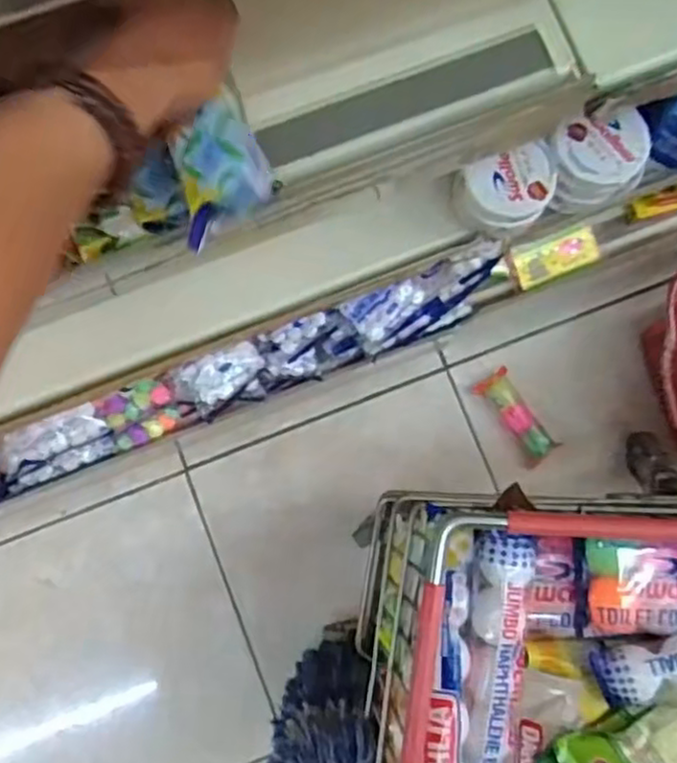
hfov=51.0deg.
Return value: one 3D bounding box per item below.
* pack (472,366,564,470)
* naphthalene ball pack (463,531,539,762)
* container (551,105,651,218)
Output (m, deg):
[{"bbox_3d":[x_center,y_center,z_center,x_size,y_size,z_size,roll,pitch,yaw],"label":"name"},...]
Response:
[{"bbox_3d":[0.248,0.050,0.985,0.050,0.027,0.136,-33,85,-6],"label":"pack"},{"bbox_3d":[0.106,0.191,0.470,0.039,0.030,0.177,6,82,-2],"label":"naphthalene ball pack"},{"bbox_3d":[0.225,-0.195,0.624,0.084,0.049,0.074,-10,83,-4],"label":"container"}]

